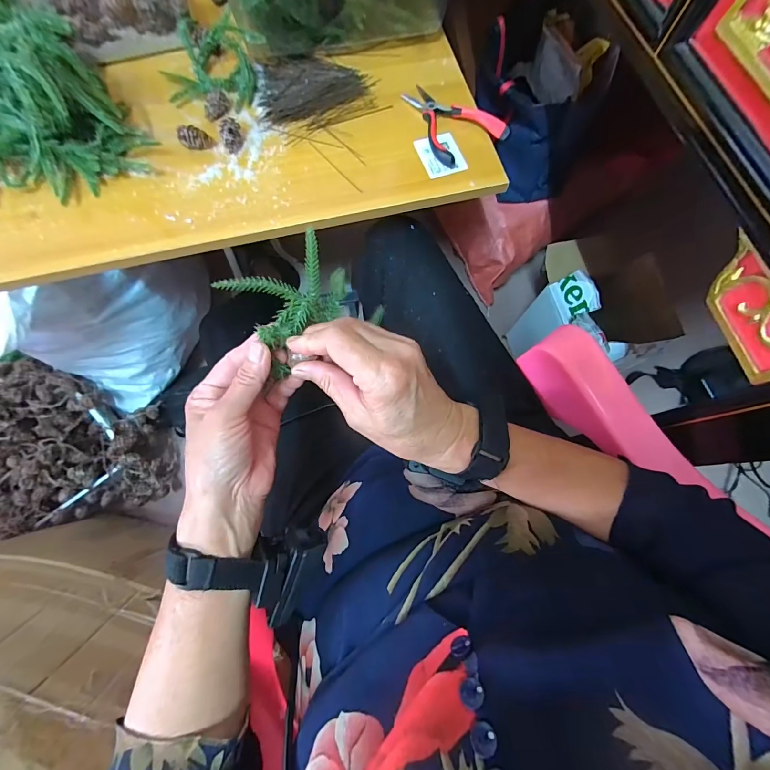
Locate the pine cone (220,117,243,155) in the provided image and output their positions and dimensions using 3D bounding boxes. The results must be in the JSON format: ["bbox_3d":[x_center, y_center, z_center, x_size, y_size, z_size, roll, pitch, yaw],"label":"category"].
[{"bbox_3d":[-0.177,-0.288,0.420,0.020,0.021,0.030,-7,75,-4],"label":"pine cone"}]

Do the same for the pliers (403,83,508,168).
[{"bbox_3d":[0.080,-0.329,0.443,0.082,0.021,0.123,-27,77,-9],"label":"pliers"}]

